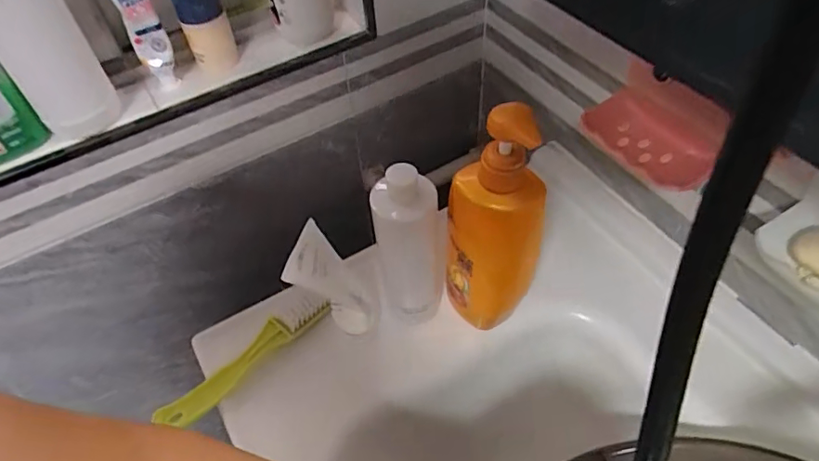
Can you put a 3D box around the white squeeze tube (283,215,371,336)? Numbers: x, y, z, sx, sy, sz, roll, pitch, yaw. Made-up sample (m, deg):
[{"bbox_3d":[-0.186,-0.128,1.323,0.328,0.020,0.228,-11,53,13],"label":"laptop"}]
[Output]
[{"bbox_3d":[-0.081,0.055,0.538,0.034,0.139,0.063,-4,48,28],"label":"white squeeze tube"}]

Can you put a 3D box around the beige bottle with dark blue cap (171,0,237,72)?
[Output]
[{"bbox_3d":[-0.240,-0.242,0.635,0.053,0.101,0.044,-19,52,-11],"label":"beige bottle with dark blue cap"}]

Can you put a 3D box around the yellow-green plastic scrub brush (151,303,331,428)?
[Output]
[{"bbox_3d":[-0.171,0.136,0.572,0.198,0.009,0.038,-37,57,-23],"label":"yellow-green plastic scrub brush"}]

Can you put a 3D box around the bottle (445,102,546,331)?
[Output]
[{"bbox_3d":[0.078,0.002,0.507,0.086,0.261,0.049,0,51,4],"label":"bottle"}]

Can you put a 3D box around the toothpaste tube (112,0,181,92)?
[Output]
[{"bbox_3d":[-0.290,-0.224,0.587,0.038,0.142,0.046,-22,53,-13],"label":"toothpaste tube"}]

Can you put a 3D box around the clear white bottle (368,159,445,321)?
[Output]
[{"bbox_3d":[0.000,0.016,0.551,0.063,0.197,0.063,-6,51,-1],"label":"clear white bottle"}]

